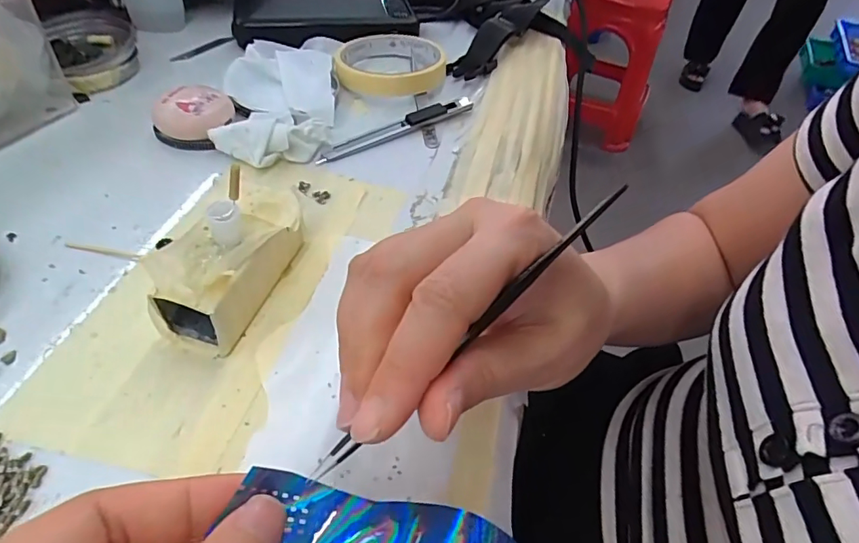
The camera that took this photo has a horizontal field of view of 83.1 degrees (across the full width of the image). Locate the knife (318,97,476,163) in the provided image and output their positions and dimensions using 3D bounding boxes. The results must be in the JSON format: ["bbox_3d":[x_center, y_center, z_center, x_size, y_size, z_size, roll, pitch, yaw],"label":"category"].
[{"bbox_3d":[-0.020,-0.103,0.346,0.135,0.014,0.014,-29,57,-28],"label":"knife"}]

